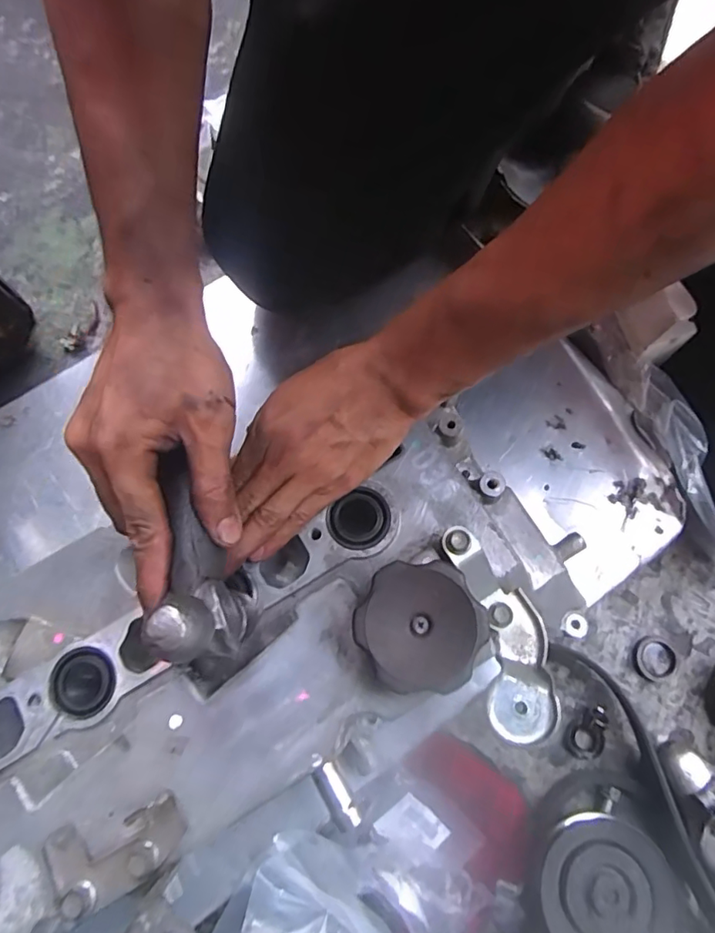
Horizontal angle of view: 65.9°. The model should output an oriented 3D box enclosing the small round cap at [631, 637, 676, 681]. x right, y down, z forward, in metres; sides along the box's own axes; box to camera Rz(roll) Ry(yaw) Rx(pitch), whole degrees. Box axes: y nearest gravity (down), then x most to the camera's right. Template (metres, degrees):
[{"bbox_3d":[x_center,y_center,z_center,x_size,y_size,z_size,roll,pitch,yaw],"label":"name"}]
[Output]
[{"bbox_3d":[0.234,0.152,0.435,0.033,0.004,0.032,0,75,2],"label":"small round cap"}]

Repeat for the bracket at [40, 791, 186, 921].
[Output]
[{"bbox_3d":[-0.120,0.190,0.272,0.068,0.012,0.037,-25,76,-5],"label":"bracket"}]

